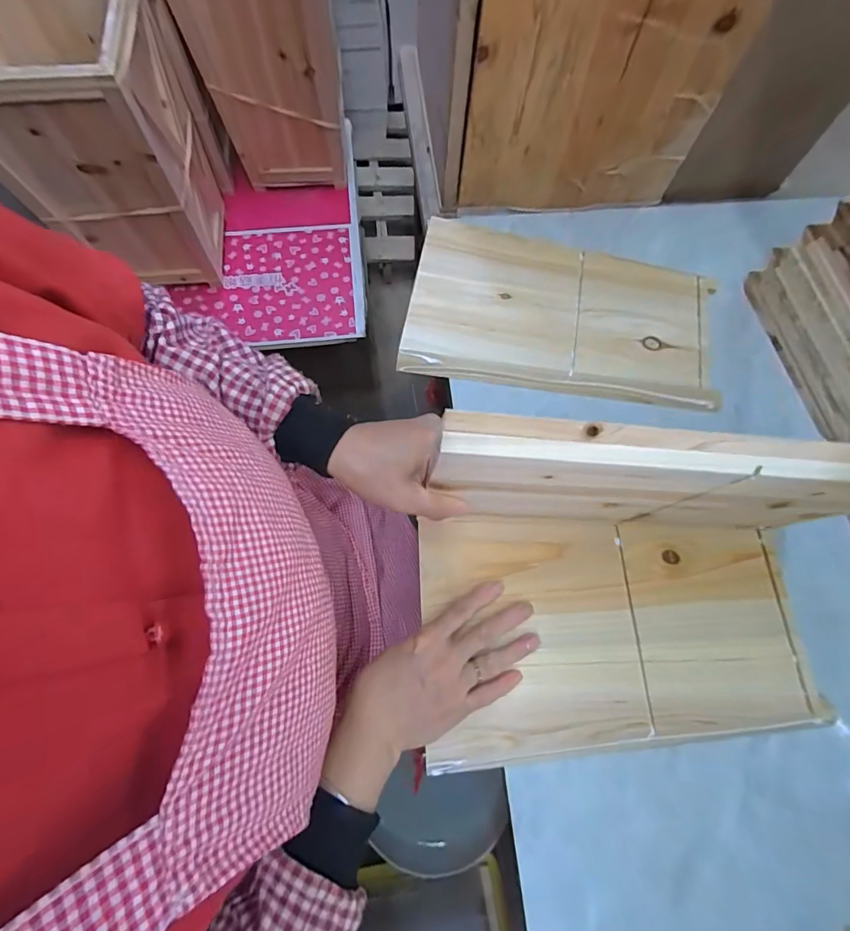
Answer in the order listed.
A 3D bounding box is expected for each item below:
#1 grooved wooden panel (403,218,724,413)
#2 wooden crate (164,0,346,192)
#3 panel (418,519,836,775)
[{"bbox_3d":[0.162,-0.181,0.532,0.353,0.025,0.213,12,72,1],"label":"grooved wooden panel"},{"bbox_3d":[-0.285,-0.762,0.822,0.258,0.378,0.239,-2,71,-2],"label":"wooden crate"},{"bbox_3d":[0.176,0.155,0.418,0.349,0.015,0.210,-2,73,-3],"label":"panel"}]

